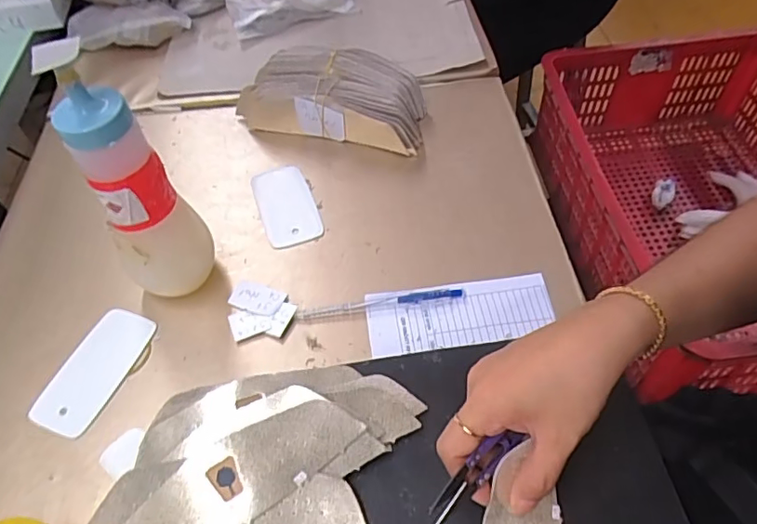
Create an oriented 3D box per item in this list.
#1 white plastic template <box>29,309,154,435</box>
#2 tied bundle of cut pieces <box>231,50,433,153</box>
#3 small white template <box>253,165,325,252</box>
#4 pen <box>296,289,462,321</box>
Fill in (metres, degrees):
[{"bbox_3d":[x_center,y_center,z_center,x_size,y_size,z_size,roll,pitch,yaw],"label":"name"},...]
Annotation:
[{"bbox_3d":[-0.221,0.083,0.420,0.051,0.004,0.101,18,58,12],"label":"white plastic template"},{"bbox_3d":[-0.046,-0.177,0.571,0.194,0.059,0.087,13,54,12],"label":"tied bundle of cut pieces"},{"bbox_3d":[-0.089,-0.057,0.516,0.051,0.004,0.101,-17,54,-11],"label":"small white template"},{"bbox_3d":[0.001,0.033,0.445,0.136,0.007,0.011,-8,53,-4],"label":"pen"}]

